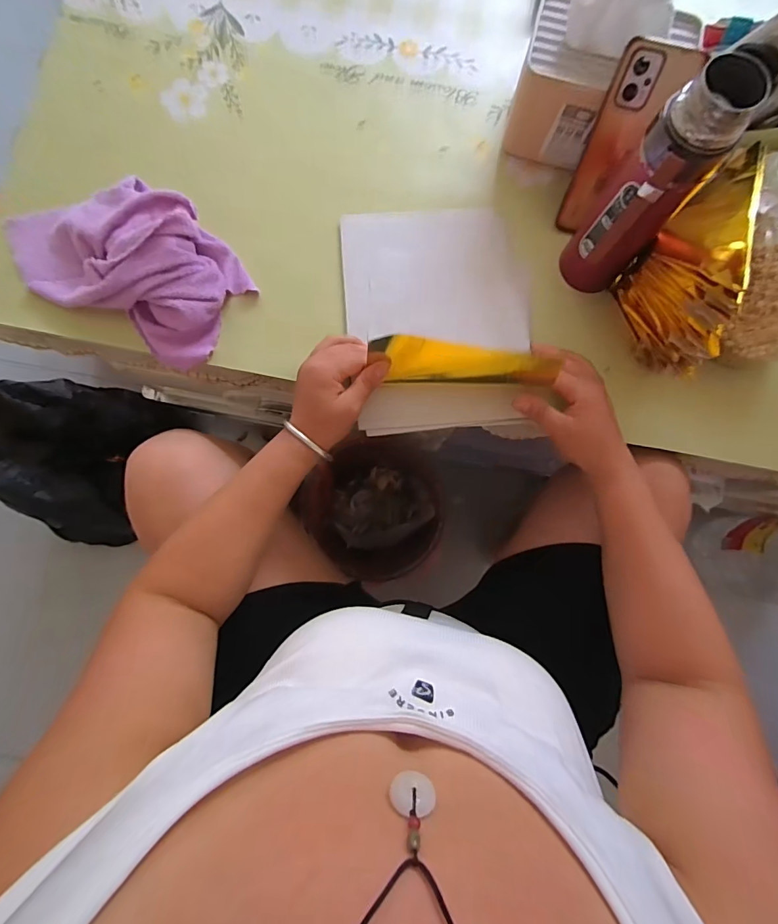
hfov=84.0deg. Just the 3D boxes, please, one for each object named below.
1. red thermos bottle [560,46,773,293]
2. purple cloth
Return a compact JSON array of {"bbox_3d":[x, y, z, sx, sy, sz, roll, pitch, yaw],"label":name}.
[{"bbox_3d":[0.229,-0.234,0.402,0.069,0.218,0.061,44,84,4],"label":"red thermos bottle"},{"bbox_3d":[-0.290,-0.225,0.469,0.267,0.053,0.172,39,84,3],"label":"purple cloth"}]

